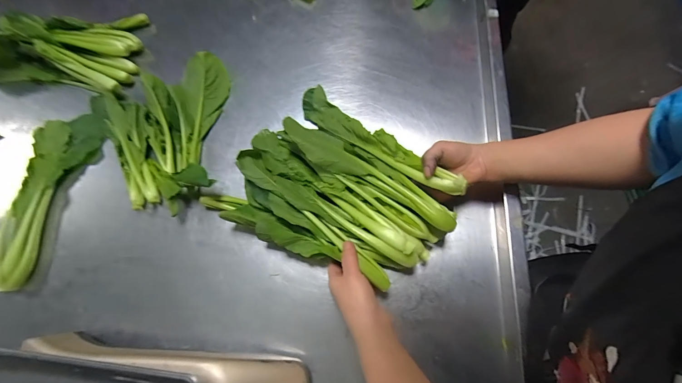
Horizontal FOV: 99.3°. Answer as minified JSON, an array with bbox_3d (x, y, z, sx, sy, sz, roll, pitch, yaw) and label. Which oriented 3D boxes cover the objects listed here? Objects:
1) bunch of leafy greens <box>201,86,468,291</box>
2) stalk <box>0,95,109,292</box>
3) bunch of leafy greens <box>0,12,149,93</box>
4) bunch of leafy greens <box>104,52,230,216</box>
[{"bbox_3d":[0.002,-0.016,0.425,0.312,0.068,0.252,24,73,10],"label":"bunch of leafy greens"},{"bbox_3d":[-0.487,-0.014,0.470,0.121,0.033,0.325,8,71,5],"label":"stalk"},{"bbox_3d":[-0.540,-0.282,0.541,0.304,0.066,0.186,3,71,4],"label":"bunch of leafy greens"},{"bbox_3d":[-0.276,-0.104,0.479,0.219,0.055,0.274,-24,71,-6],"label":"bunch of leafy greens"}]

